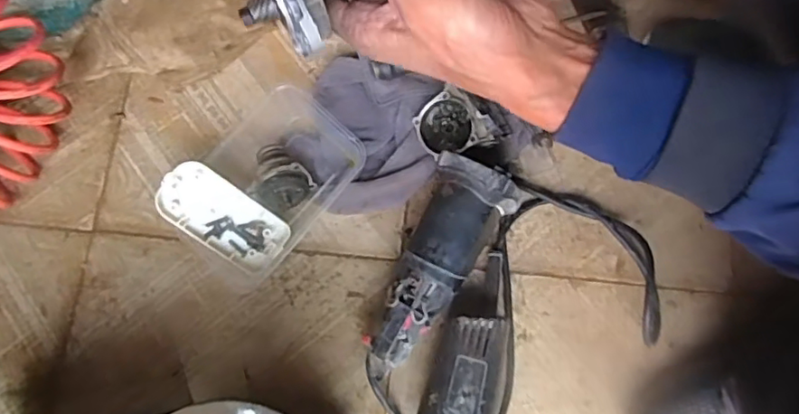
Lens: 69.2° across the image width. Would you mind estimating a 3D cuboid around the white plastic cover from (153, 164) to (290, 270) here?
[{"bbox_3d":[-0.161,0.009,0.530,0.117,0.006,0.058,35,87,-14],"label":"white plastic cover"}]

